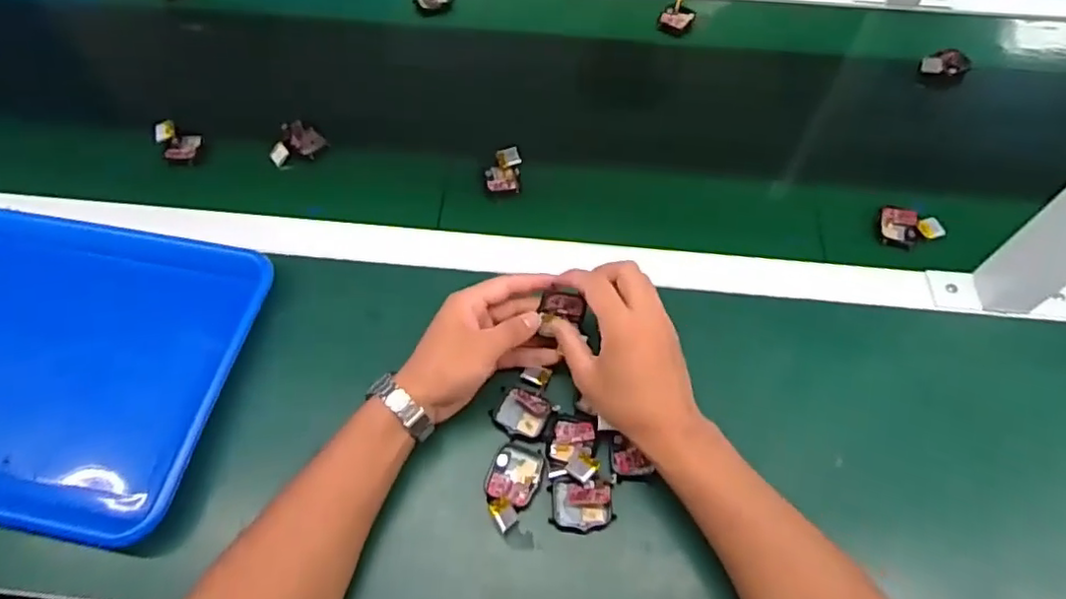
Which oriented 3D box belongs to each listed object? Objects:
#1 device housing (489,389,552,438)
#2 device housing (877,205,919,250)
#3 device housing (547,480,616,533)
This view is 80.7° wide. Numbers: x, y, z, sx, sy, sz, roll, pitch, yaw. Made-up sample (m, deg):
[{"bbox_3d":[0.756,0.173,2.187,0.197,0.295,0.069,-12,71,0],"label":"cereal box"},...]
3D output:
[{"bbox_3d":[-0.010,0.090,0.499,0.044,0.015,0.036,20,62,12],"label":"device housing"},{"bbox_3d":[0.350,-0.068,0.603,0.034,0.009,0.042,13,76,18],"label":"device housing"},{"bbox_3d":[0.036,0.153,0.464,0.047,0.018,0.033,5,60,3],"label":"device housing"}]

